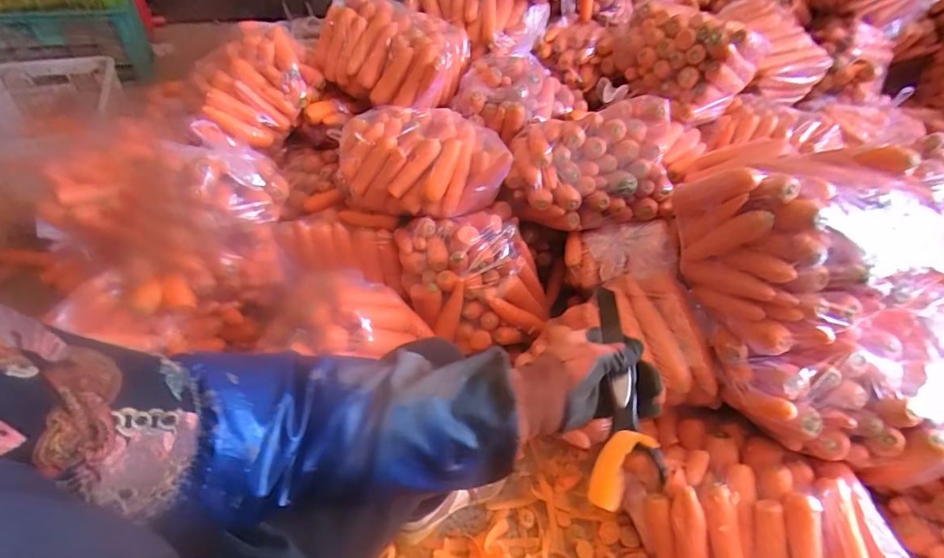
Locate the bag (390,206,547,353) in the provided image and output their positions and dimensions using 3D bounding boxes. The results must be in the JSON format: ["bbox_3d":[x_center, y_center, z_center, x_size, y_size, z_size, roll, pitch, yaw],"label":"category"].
[{"bbox_3d":[0.011,-0.003,1.029,0.318,0.179,0.248,-4,45,-10],"label":"bag"}]

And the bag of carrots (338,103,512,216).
[{"bbox_3d":[-0.113,-0.253,1.050,0.351,0.147,0.225,-4,45,-9],"label":"bag of carrots"}]

